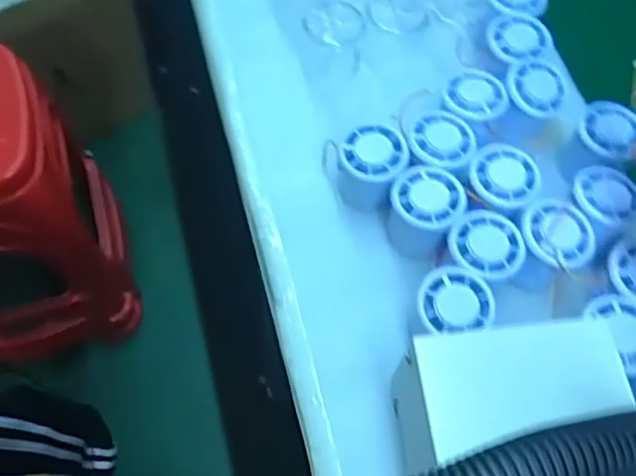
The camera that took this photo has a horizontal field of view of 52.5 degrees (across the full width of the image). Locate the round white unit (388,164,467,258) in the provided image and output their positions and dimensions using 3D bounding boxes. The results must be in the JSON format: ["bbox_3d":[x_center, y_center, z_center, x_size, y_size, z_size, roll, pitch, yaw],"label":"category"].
[{"bbox_3d":[0.085,-0.020,0.522,0.055,0.058,0.057,1,65,-2],"label":"round white unit"}]

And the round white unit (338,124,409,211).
[{"bbox_3d":[0.043,-0.056,0.538,0.052,0.062,0.048,1,65,-2],"label":"round white unit"}]

